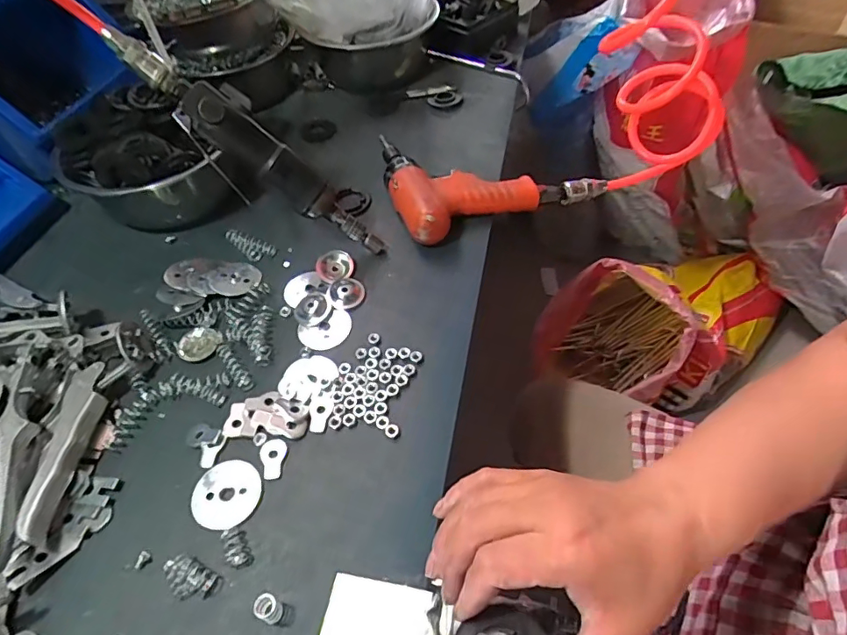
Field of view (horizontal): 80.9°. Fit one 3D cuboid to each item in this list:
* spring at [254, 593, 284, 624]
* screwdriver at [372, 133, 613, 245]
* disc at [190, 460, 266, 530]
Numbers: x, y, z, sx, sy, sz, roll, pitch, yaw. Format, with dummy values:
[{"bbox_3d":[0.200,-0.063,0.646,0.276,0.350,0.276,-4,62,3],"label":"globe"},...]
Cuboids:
[{"bbox_3d":[-0.091,0.172,0.294,0.011,0.023,0.013,23,56,18],"label":"spring"},{"bbox_3d":[0.063,-0.162,0.534,0.217,0.041,0.168,-19,53,-10],"label":"screwdriver"},{"bbox_3d":[-0.137,0.122,0.346,0.047,0.004,0.045,-2,52,3],"label":"disc"}]

